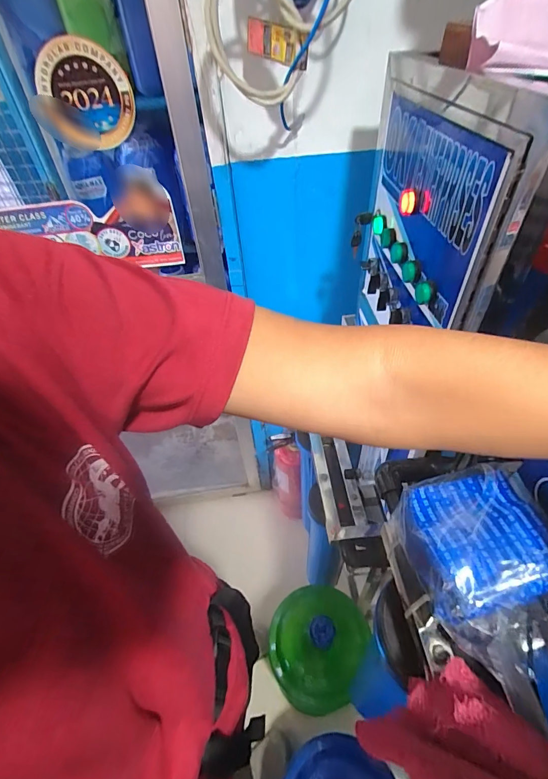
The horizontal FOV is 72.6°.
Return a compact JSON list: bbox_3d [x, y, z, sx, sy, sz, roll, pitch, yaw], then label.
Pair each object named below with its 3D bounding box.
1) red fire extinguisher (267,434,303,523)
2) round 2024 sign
[{"bbox_3d":[0.040,0.310,1.311,0.103,0.379,0.106,-2,46,2],"label":"red fire extinguisher"},{"bbox_3d":[-0.307,-0.479,0.615,0.143,0.142,0.017,-8,52,0],"label":"round 2024 sign"}]

